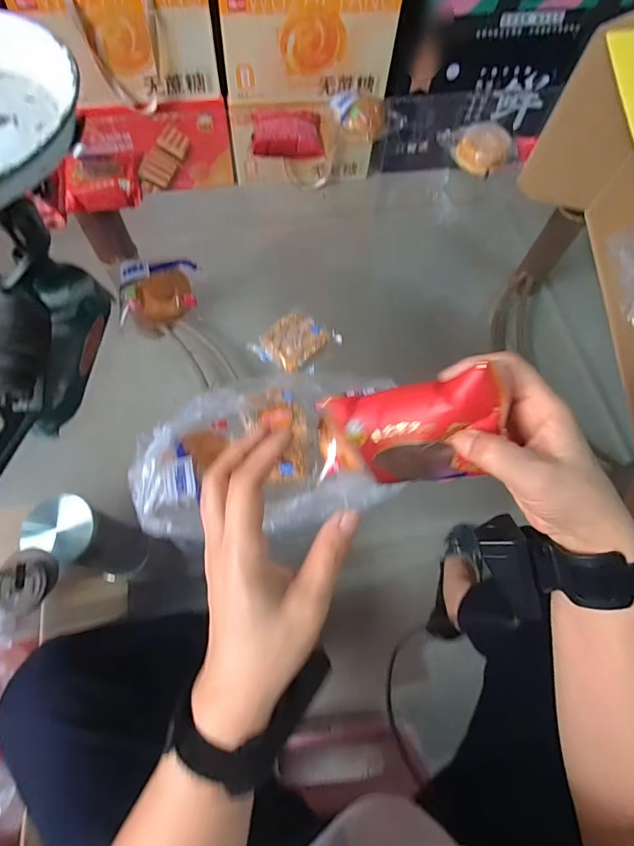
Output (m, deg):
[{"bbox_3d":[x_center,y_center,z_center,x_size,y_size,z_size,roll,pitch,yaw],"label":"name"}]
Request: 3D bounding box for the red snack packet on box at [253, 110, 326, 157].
[{"bbox_3d":[-0.047,-0.462,0.700,0.117,0.040,0.075,-9,67,-6],"label":"red snack packet on box"}]

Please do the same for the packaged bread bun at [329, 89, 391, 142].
[{"bbox_3d":[0.068,-0.487,0.707,0.090,0.045,0.061,0,67,-3],"label":"packaged bread bun"}]

